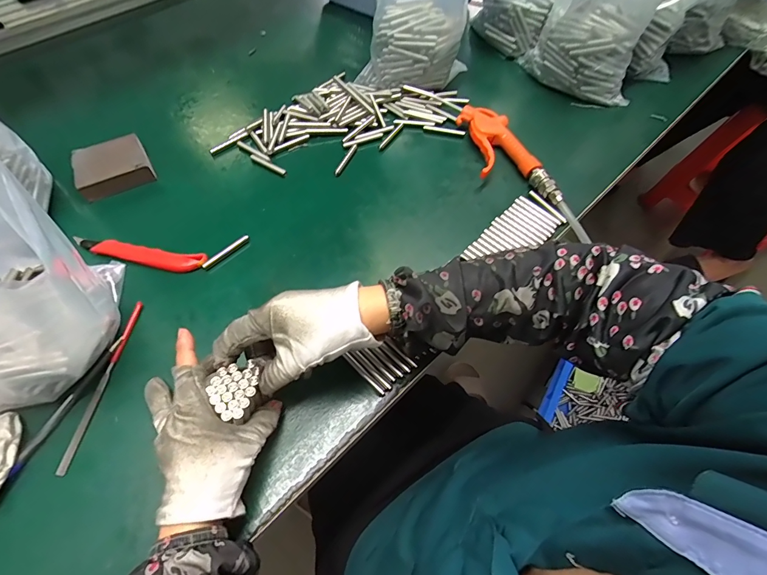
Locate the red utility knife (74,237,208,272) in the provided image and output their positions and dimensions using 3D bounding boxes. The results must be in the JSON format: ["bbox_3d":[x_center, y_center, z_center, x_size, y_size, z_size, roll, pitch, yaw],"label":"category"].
[{"bbox_3d":[-0.271,-0.036,0.417,0.153,0.015,0.023,8,60,5],"label":"red utility knife"}]

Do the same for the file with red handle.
[{"bbox_3d":[-0.257,0.085,0.350,0.009,0.009,0.157,4,59,3],"label":"file with red handle"}]

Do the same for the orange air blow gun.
[{"bbox_3d":[0.147,-0.170,0.488,0.072,0.028,0.180,-15,60,-9],"label":"orange air blow gun"}]

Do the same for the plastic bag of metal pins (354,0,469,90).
[{"bbox_3d":[0.045,-0.376,0.521,0.143,0.186,0.118,15,60,9],"label":"plastic bag of metal pins"}]

